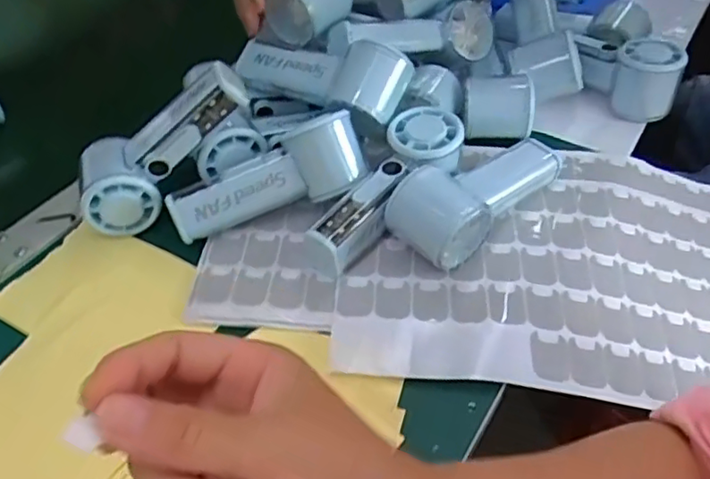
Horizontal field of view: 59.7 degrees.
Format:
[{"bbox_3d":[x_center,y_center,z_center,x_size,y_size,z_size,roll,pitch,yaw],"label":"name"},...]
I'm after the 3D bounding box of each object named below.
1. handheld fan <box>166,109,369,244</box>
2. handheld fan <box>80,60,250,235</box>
[{"bbox_3d":[-0.068,-0.050,0.475,0.151,0.048,0.059,-24,48,-3],"label":"handheld fan"},{"bbox_3d":[-0.149,-0.076,0.479,0.159,0.051,0.064,-43,50,8],"label":"handheld fan"}]

